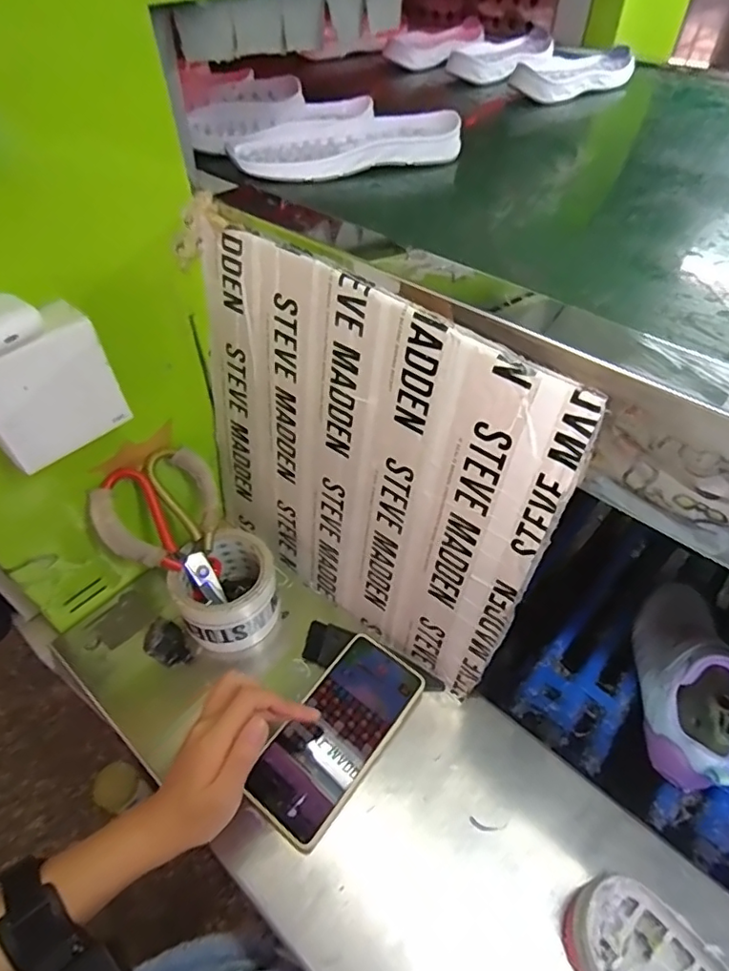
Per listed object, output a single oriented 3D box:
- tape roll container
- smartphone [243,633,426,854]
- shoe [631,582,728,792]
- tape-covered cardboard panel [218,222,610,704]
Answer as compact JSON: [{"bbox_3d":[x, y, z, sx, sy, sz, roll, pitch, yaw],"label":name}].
[{"bbox_3d":[-0.133,0.108,0.539,0.093,0.078,0.092,-24,52,-20],"label":"tape roll container"},{"bbox_3d":[-0.023,0.215,0.477,0.078,0.017,0.167,28,58,23],"label":"smartphone"},{"bbox_3d":[0.299,0.170,0.510,0.065,0.075,0.193,9,49,9],"label":"shoe"},{"bbox_3d":[-0.010,-0.003,0.458,0.320,0.329,0.010,34,48,25],"label":"tape-covered cardboard panel"}]

